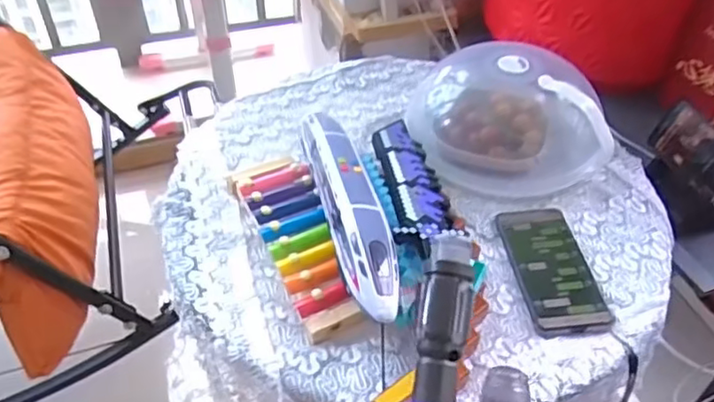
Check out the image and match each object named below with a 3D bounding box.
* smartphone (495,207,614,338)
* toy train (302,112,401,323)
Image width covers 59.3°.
[{"bbox_3d":[0.191,0.063,0.616,0.071,0.011,0.151,-5,44,-6],"label":"smartphone"},{"bbox_3d":[-0.010,0.000,0.618,0.050,0.058,0.293,-9,45,-10],"label":"toy train"}]

